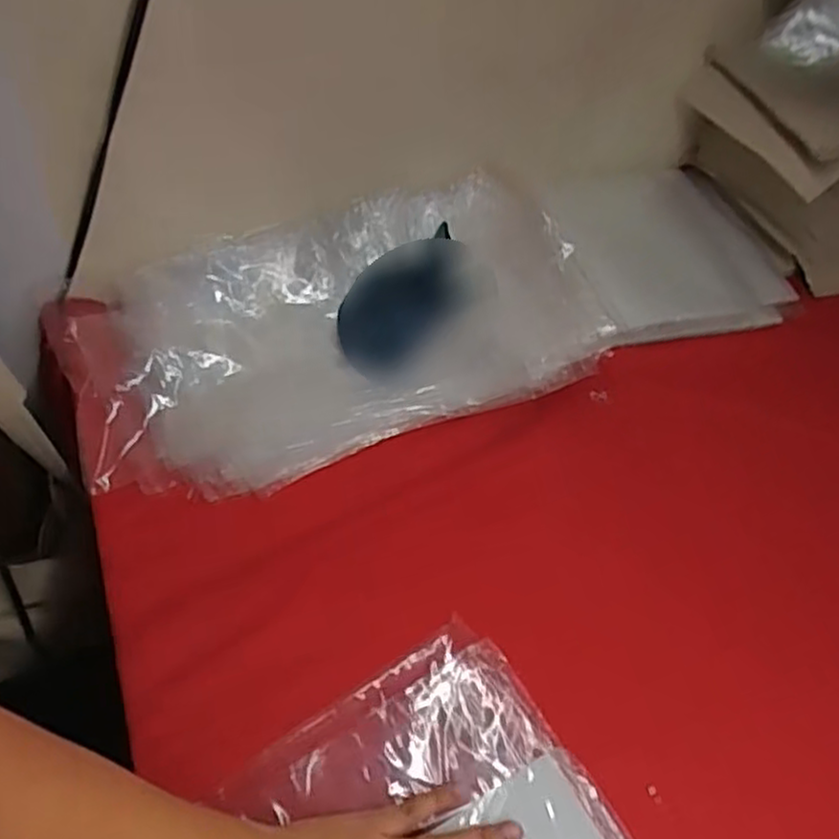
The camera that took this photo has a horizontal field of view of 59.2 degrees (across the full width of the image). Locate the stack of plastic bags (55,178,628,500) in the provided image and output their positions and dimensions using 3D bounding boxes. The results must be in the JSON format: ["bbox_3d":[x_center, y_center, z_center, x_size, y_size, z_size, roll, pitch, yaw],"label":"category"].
[{"bbox_3d":[-0.083,-0.093,0.721,0.493,0.050,0.283,-17,55,-14],"label":"stack of plastic bags"}]

